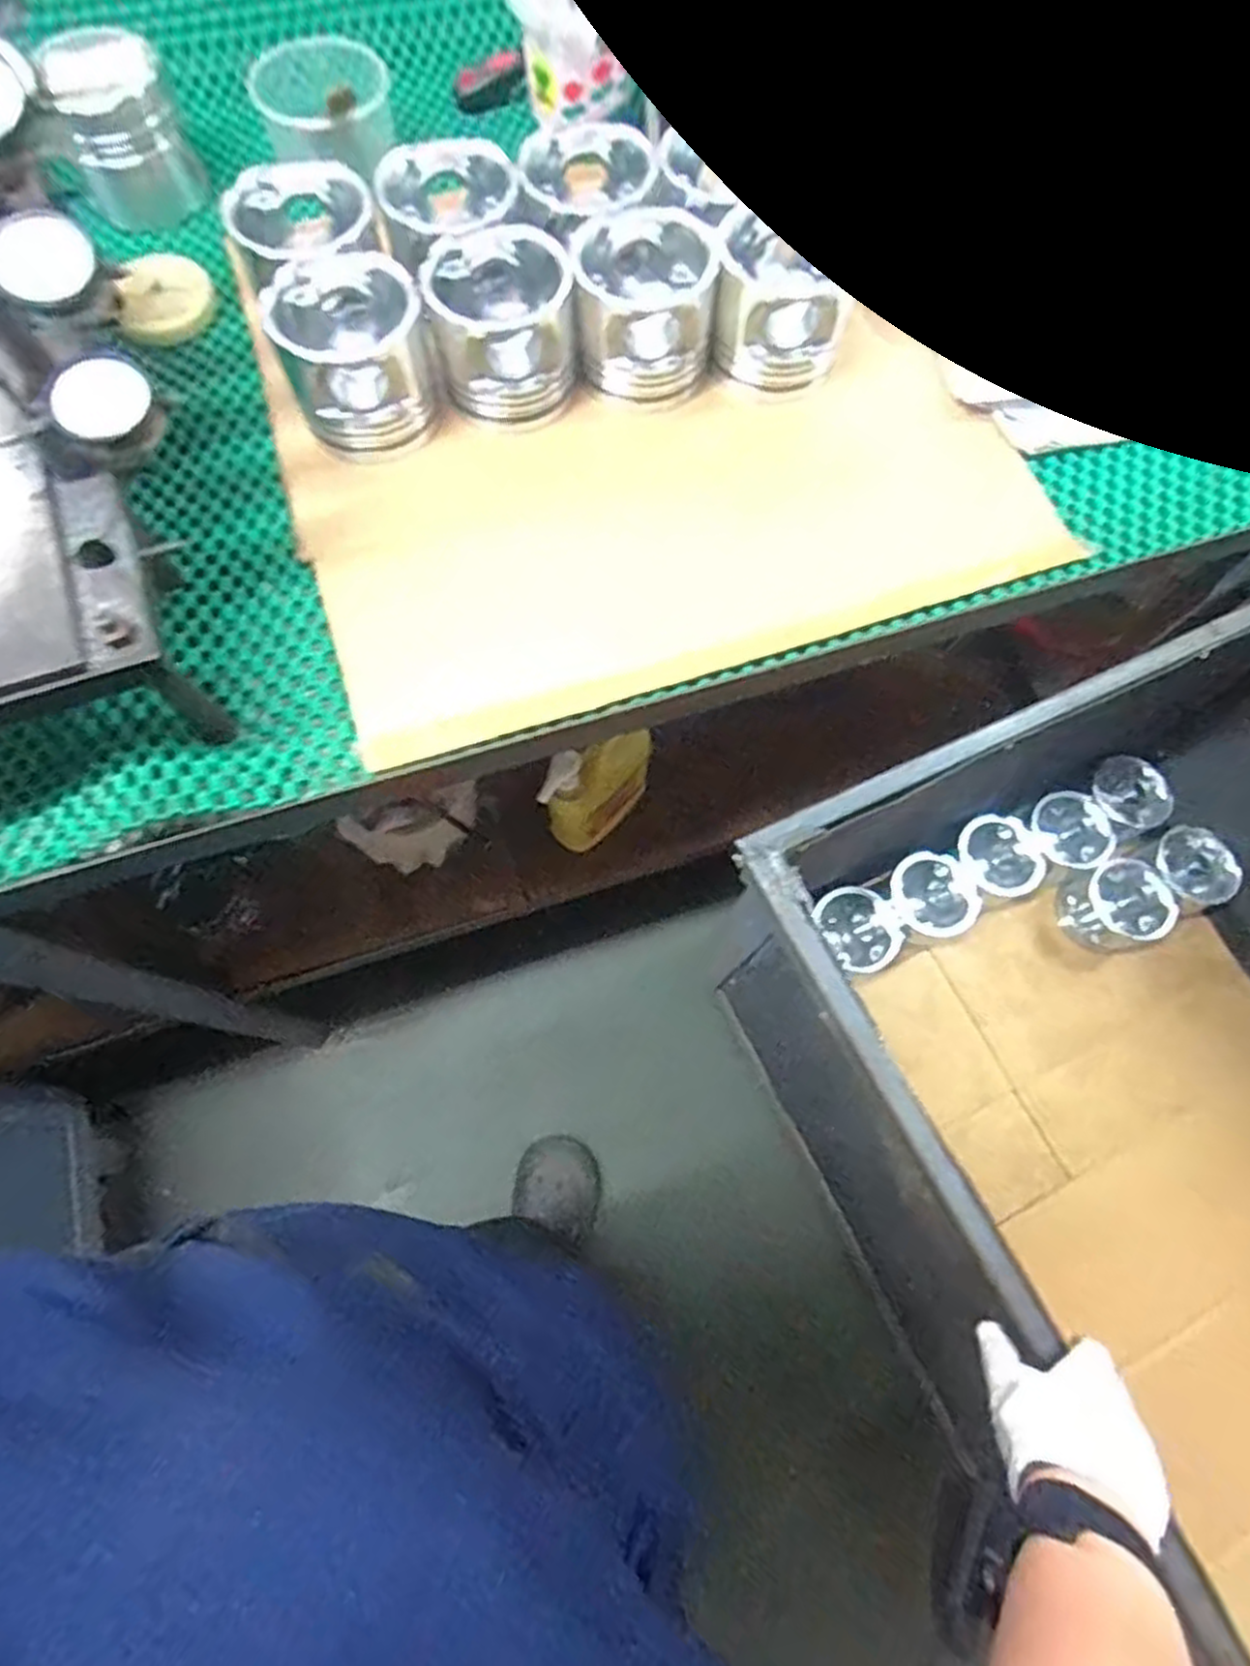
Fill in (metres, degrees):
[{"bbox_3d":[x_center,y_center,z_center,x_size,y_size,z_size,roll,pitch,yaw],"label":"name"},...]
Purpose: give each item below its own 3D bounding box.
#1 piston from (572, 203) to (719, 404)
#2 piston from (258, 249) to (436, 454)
[{"bbox_3d":[0.017,-0.430,0.638,0.110,0.107,0.110,-1,70,-3],"label":"piston"},{"bbox_3d":[-0.213,-0.377,0.612,0.110,0.093,0.112,-25,73,-11],"label":"piston"}]

